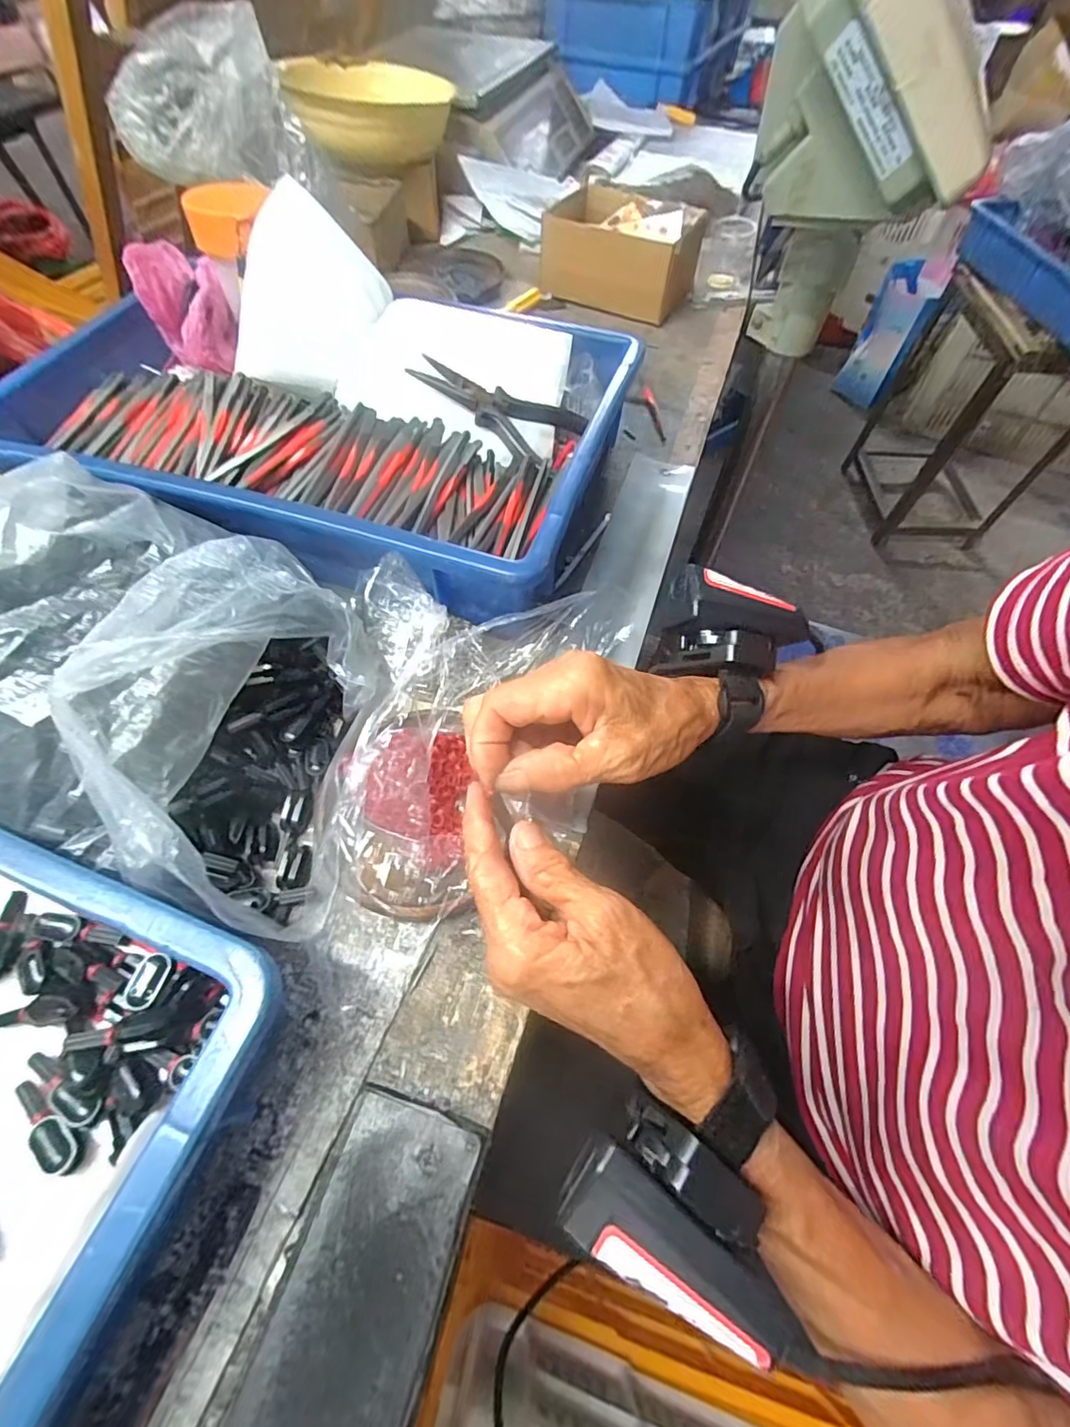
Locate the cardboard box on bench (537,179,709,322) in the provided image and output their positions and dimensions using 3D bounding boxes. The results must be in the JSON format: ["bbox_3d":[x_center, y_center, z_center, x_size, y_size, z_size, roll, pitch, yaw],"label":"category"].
[{"bbox_3d":[0.097,-0.510,0.607,0.166,0.070,0.113,22,61,11],"label":"cardboard box on bench"}]

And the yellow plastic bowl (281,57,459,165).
[{"bbox_3d":[-0.184,-0.677,0.617,0.180,0.059,0.147,-14,60,-9],"label":"yellow plastic bowl"}]

